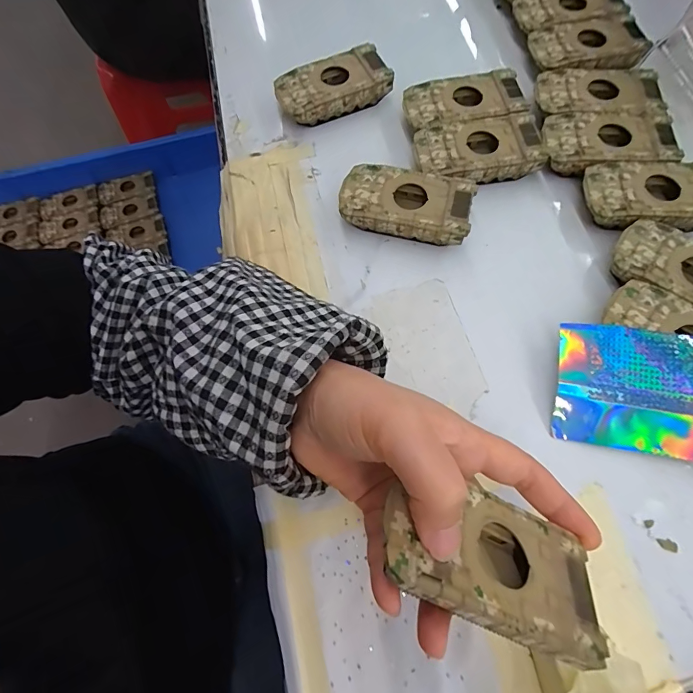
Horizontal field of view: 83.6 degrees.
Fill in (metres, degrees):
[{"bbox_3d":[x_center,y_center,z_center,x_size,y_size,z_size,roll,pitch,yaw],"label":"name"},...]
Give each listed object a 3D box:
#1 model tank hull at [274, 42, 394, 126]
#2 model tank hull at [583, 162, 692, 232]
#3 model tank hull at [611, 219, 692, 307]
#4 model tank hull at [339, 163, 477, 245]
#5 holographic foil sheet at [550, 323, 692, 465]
[{"bbox_3d":[-0.012,-0.227,0.342,0.094,0.028,0.046,-22,70,-6],"label":"model tank hull"},{"bbox_3d":[0.227,-0.110,0.292,0.095,0.025,0.052,1,70,2],"label":"model tank hull"},{"bbox_3d":[0.233,-0.045,0.269,0.095,0.026,0.052,34,74,13],"label":"model tank hull"},{"bbox_3d":[0.045,-0.107,0.296,0.095,0.026,0.051,14,71,7],"label":"model tank hull"},{"bbox_3d":[0.194,0.029,0.240,0.122,0.027,0.075,8,70,5],"label":"holographic foil sheet"}]

